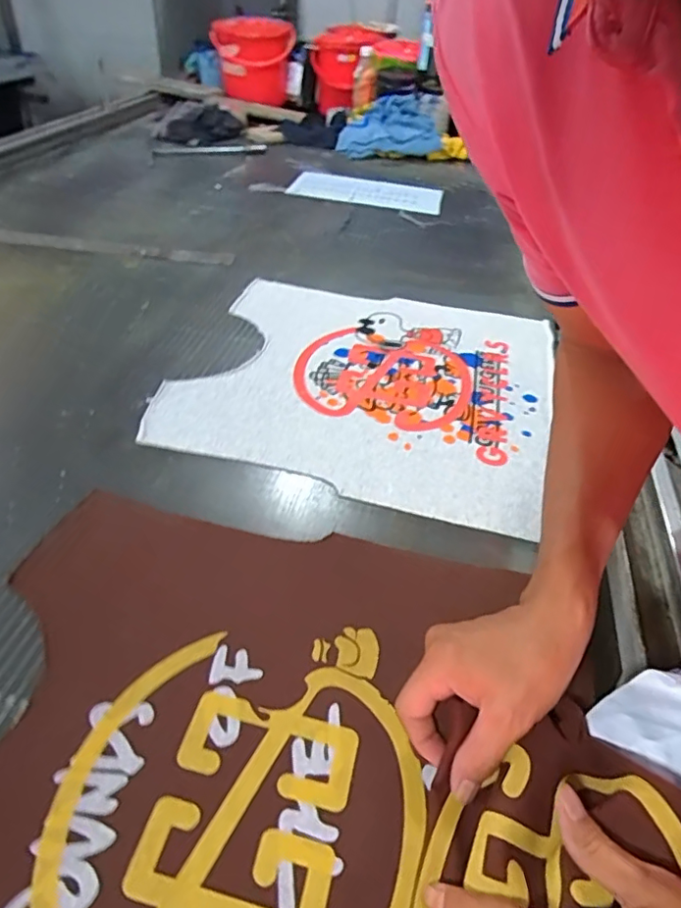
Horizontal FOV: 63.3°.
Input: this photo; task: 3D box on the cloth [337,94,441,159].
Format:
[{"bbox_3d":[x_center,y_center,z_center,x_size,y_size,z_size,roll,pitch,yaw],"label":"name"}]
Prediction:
[{"bbox_3d":[0.104,-0.809,1.373,0.234,0.037,0.150,-9,89,-7],"label":"cloth"}]

